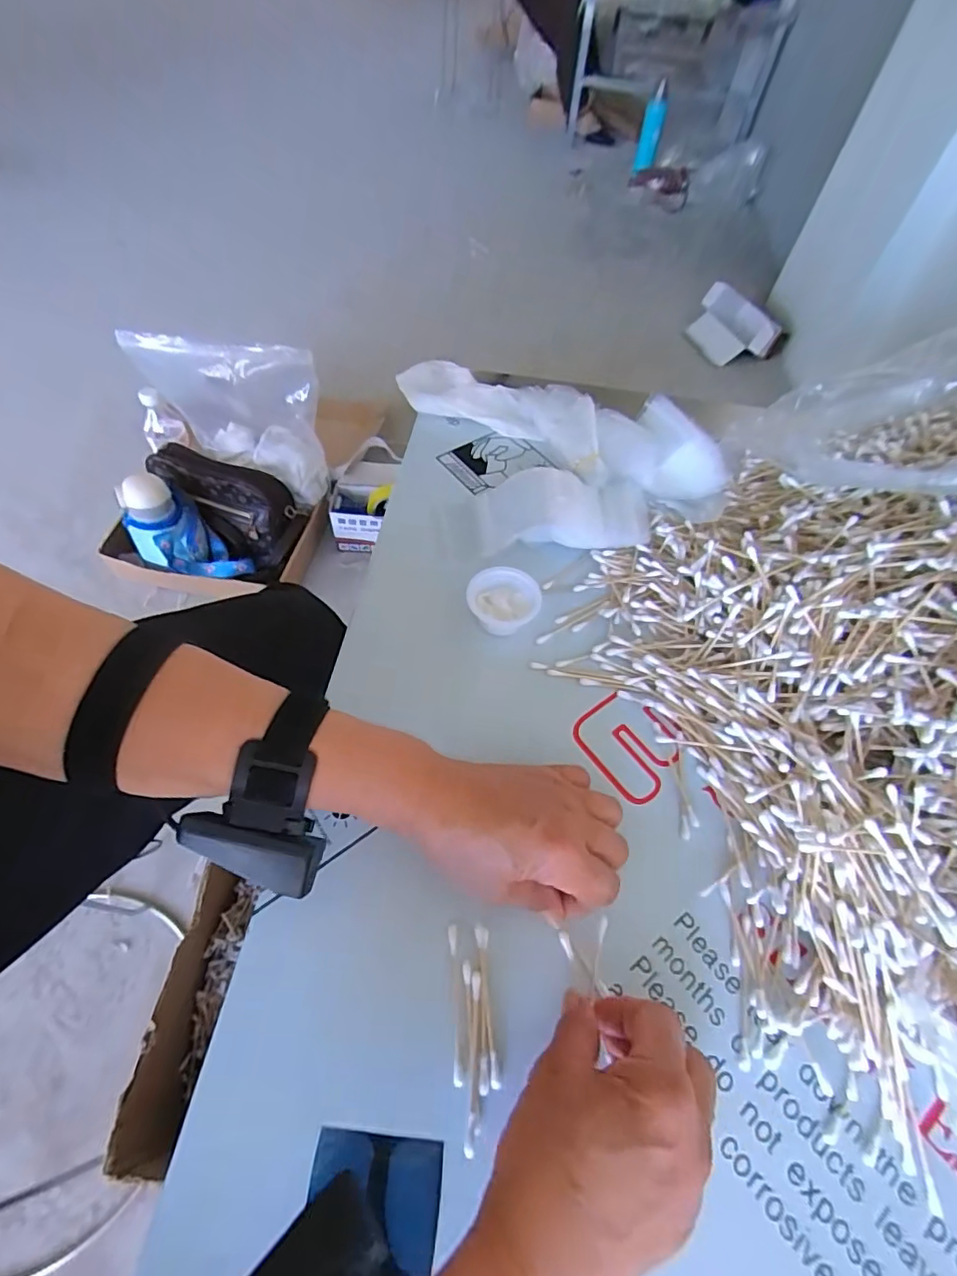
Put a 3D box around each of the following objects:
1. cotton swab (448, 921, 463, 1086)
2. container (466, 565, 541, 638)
[{"bbox_3d":[-0.012,0.193,0.289,0.005,0.004,0.070,-1,57,-5],"label":"cotton swab"},{"bbox_3d":[0.019,-0.028,0.416,0.054,0.025,0.050,2,57,-3],"label":"container"}]

